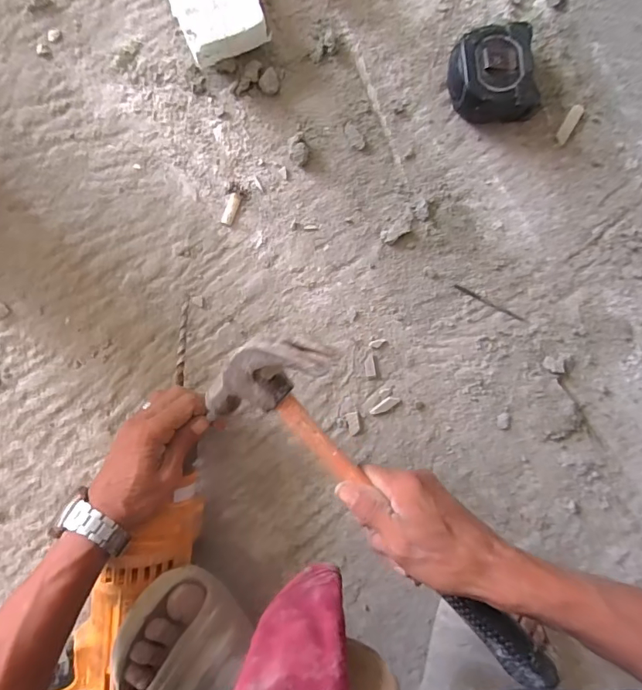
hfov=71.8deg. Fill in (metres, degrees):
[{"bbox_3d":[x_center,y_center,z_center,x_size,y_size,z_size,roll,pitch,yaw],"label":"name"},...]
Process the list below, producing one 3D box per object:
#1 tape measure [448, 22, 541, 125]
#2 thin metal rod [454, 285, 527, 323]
[{"bbox_3d":[0.167,-0.265,0.440,0.083,0.048,0.083,0,91,-4],"label":"tape measure"},{"bbox_3d":[0.175,-0.043,0.459,0.081,0.004,0.005,27,89,-4],"label":"thin metal rod"}]

